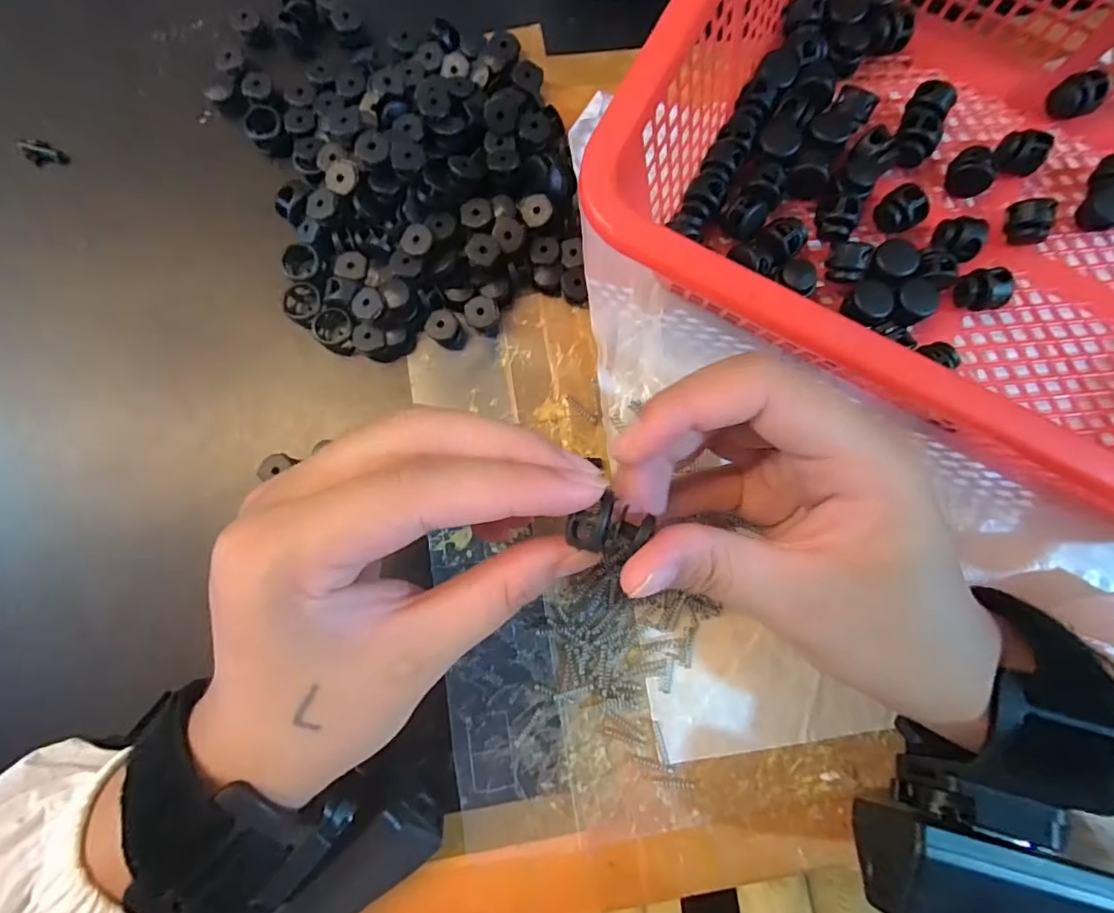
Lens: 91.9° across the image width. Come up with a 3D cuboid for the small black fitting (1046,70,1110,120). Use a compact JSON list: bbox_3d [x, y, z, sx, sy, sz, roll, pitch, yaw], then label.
[{"bbox_3d":[0.225,-0.156,0.232,0.016,0.015,0.018,-40,85,-4],"label":"small black fitting"}]

